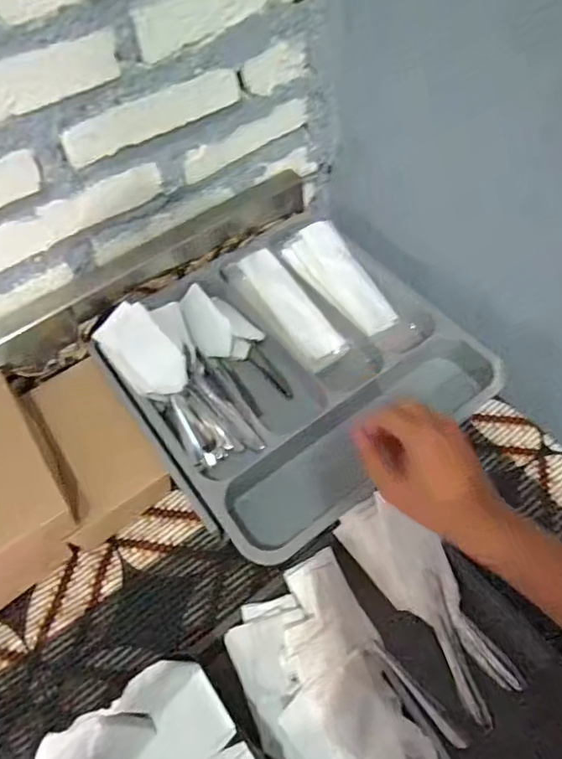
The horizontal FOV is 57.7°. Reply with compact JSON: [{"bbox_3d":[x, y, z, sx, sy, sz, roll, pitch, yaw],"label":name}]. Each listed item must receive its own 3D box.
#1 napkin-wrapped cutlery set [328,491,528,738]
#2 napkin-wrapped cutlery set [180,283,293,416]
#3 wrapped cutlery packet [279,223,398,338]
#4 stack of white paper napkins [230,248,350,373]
[{"bbox_3d":[0.128,0.181,0.433,0.065,0.027,0.183,-31,61,-15],"label":"napkin-wrapped cutlery set"},{"bbox_3d":[-0.057,-0.040,0.582,0.066,0.018,0.167,-36,80,-18],"label":"napkin-wrapped cutlery set"},{"bbox_3d":[0.073,-0.119,0.602,0.065,0.018,0.152,-34,77,-17],"label":"wrapped cutlery packet"},{"bbox_3d":[0.010,-0.082,0.589,0.058,0.023,0.153,-36,78,-18],"label":"stack of white paper napkins"}]

